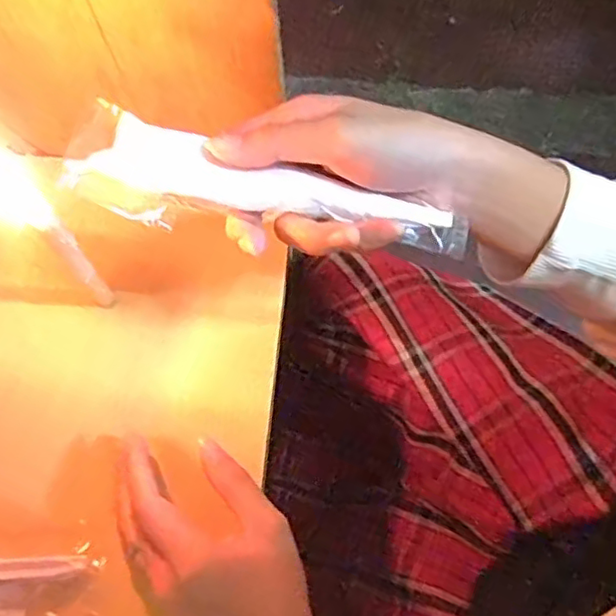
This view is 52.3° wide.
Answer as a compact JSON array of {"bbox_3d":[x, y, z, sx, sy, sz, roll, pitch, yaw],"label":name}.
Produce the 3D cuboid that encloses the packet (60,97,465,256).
[{"bbox_3d":[-0.016,-0.053,0.293,0.183,0.007,0.052,12,69,-5],"label":"packet"}]

